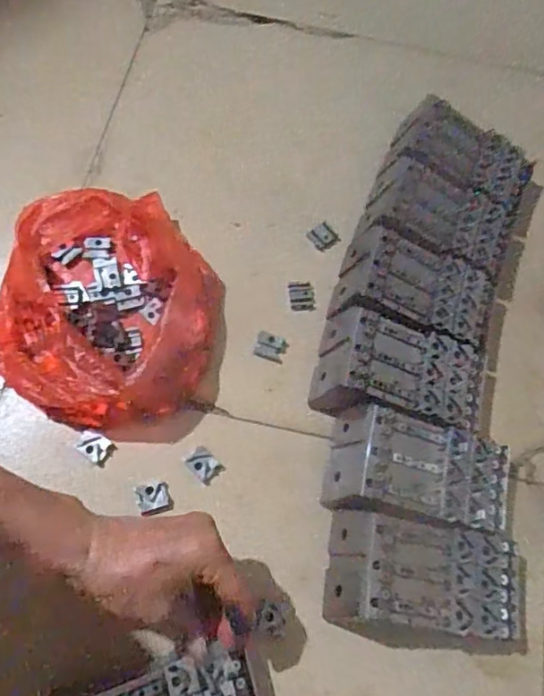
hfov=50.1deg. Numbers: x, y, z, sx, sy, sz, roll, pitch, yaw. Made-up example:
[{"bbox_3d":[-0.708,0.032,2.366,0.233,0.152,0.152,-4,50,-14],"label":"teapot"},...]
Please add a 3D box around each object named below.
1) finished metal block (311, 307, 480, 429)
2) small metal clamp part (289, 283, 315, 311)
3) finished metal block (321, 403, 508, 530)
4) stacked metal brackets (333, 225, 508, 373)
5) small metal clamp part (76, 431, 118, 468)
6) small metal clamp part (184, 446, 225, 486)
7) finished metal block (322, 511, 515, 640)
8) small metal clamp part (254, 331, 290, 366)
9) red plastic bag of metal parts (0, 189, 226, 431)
[{"bbox_3d":[0.114,0.025,0.515,0.149,0.059,0.087,12,69,2],"label":"finished metal block"},{"bbox_3d":[0.029,-0.049,0.567,0.023,0.010,0.028,-7,70,-5],"label":"small metal clamp part"},{"bbox_3d":[0.125,0.101,0.485,0.154,0.060,0.085,8,69,1],"label":"finished metal block"},{"bbox_3d":[0.142,-0.048,0.544,0.162,0.060,0.086,16,69,4],"label":"stacked metal brackets"},{"bbox_3d":[-0.152,0.086,0.503,0.029,0.005,0.022,31,71,9],"label":"small metal clamp part"},{"bbox_3d":[-0.059,0.102,0.504,0.030,0.004,0.022,42,73,13],"label":"small metal clamp part"},{"bbox_3d":[0.121,0.181,0.454,0.154,0.059,0.084,7,69,0],"label":"finished metal block"},{"bbox_3d":[-0.001,0.000,0.546,0.029,0.004,0.024,21,70,6],"label":"small metal clamp part"},{"bbox_3d":[-0.146,-0.048,0.522,0.193,0.066,0.219,6,69,0],"label":"red plastic bag of metal parts"}]

